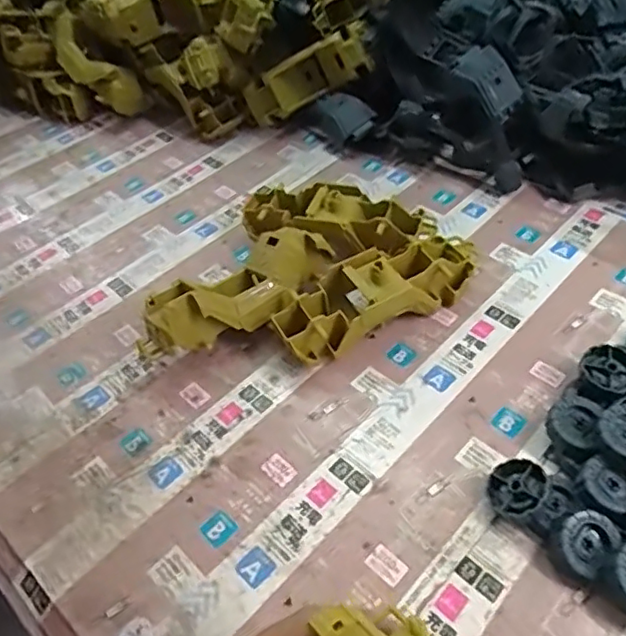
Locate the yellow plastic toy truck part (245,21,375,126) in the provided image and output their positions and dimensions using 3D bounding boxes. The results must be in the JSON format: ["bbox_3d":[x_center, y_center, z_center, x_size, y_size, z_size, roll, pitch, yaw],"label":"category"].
[{"bbox_3d":[-0.007,-0.280,0.667,0.153,0.052,0.050,-21,42,25],"label":"yellow plastic toy truck part"}]

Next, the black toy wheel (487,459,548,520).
[{"bbox_3d":[0.128,0.108,0.363,0.038,0.011,0.038,-50,35,-16],"label":"black toy wheel"}]

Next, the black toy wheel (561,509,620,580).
[{"bbox_3d":[0.161,0.131,0.341,0.035,0.012,0.028,-37,55,-26],"label":"black toy wheel"}]

